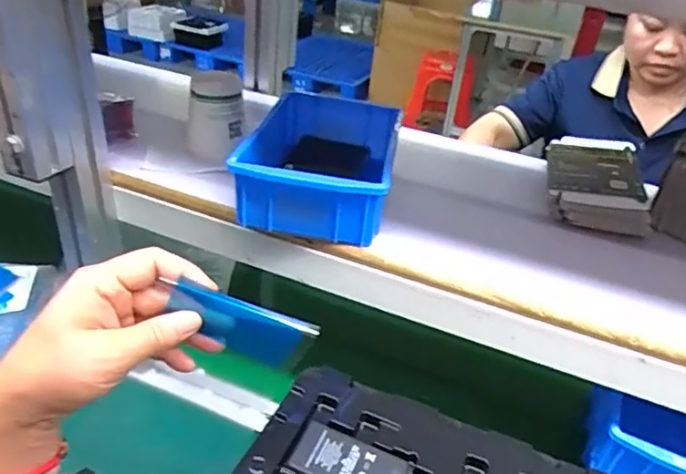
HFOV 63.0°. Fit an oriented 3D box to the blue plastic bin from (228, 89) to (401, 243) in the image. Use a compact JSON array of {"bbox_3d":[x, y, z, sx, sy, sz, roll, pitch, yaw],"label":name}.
[{"bbox_3d":[-0.021,-0.071,0.538,0.132,0.062,0.189,9,32,4],"label":"blue plastic bin"}]

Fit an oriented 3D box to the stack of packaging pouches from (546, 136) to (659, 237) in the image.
[{"bbox_3d":[0.262,-0.061,0.590,0.100,0.037,0.170,14,33,11],"label":"stack of packaging pouches"}]

